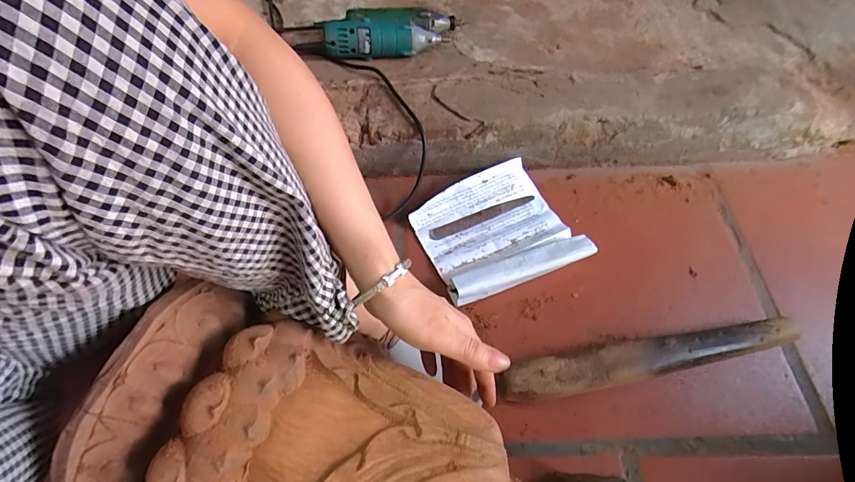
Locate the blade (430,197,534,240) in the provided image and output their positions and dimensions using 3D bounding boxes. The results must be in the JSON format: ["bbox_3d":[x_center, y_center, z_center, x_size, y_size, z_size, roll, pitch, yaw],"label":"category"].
[{"bbox_3d":[0.086,-0.038,0.609,0.177,0.004,0.020,-21,63,-15],"label":"blade"}]

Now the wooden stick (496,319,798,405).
[{"bbox_3d":[0.275,0.142,0.490,0.392,0.048,0.050,-9,61,-9],"label":"wooden stick"}]

